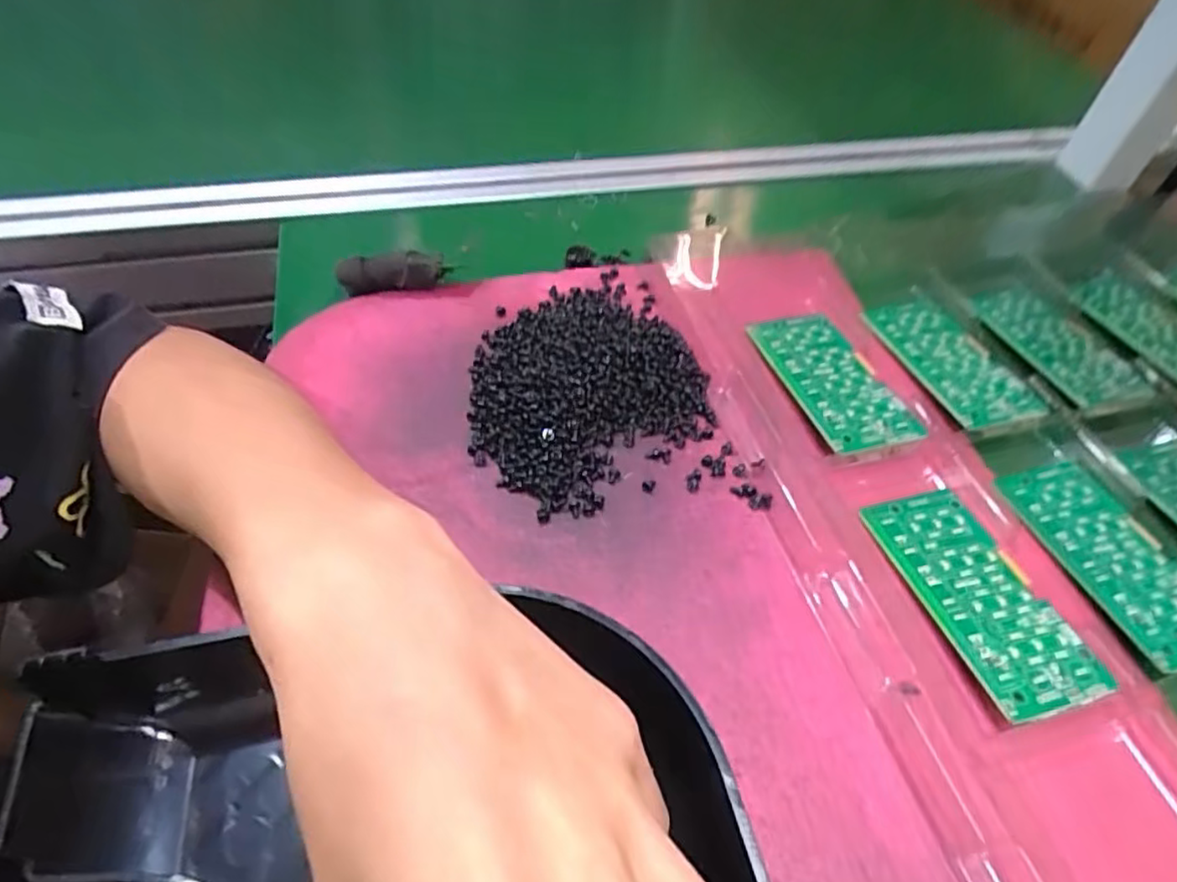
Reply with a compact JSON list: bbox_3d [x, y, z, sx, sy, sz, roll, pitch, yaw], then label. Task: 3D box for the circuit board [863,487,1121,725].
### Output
[{"bbox_3d":[0.151,0.058,0.262,0.045,0.007,0.092,-12,53,-13],"label":"circuit board"}]

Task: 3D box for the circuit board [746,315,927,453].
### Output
[{"bbox_3d":[0.117,-0.030,0.330,0.049,0.005,0.088,-10,49,-12],"label":"circuit board"}]

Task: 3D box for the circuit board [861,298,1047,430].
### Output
[{"bbox_3d":[0.184,-0.044,0.345,0.054,0.004,0.094,-10,53,-13],"label":"circuit board"}]

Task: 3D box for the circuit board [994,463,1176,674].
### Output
[{"bbox_3d":[0.217,0.048,0.280,0.046,0.009,0.092,-8,53,-11],"label":"circuit board"}]

